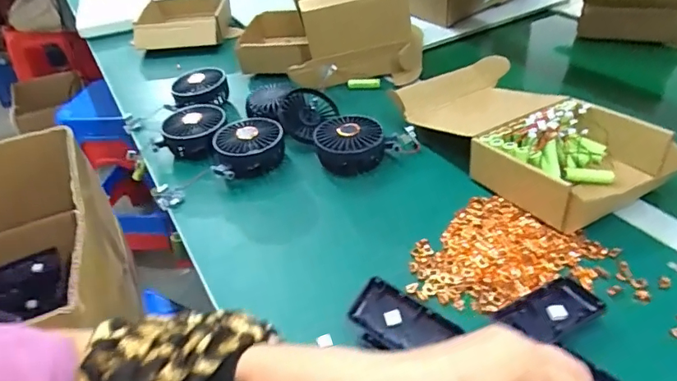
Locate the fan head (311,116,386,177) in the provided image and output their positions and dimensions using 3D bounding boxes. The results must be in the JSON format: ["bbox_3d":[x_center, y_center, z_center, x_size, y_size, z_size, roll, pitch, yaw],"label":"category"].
[{"bbox_3d":[0.015,-0.058,0.599,0.080,0.049,0.071,-1,37,6],"label":"fan head"}]

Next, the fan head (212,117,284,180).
[{"bbox_3d":[-0.115,-0.056,0.628,0.087,0.050,0.082,-14,37,-11],"label":"fan head"}]

